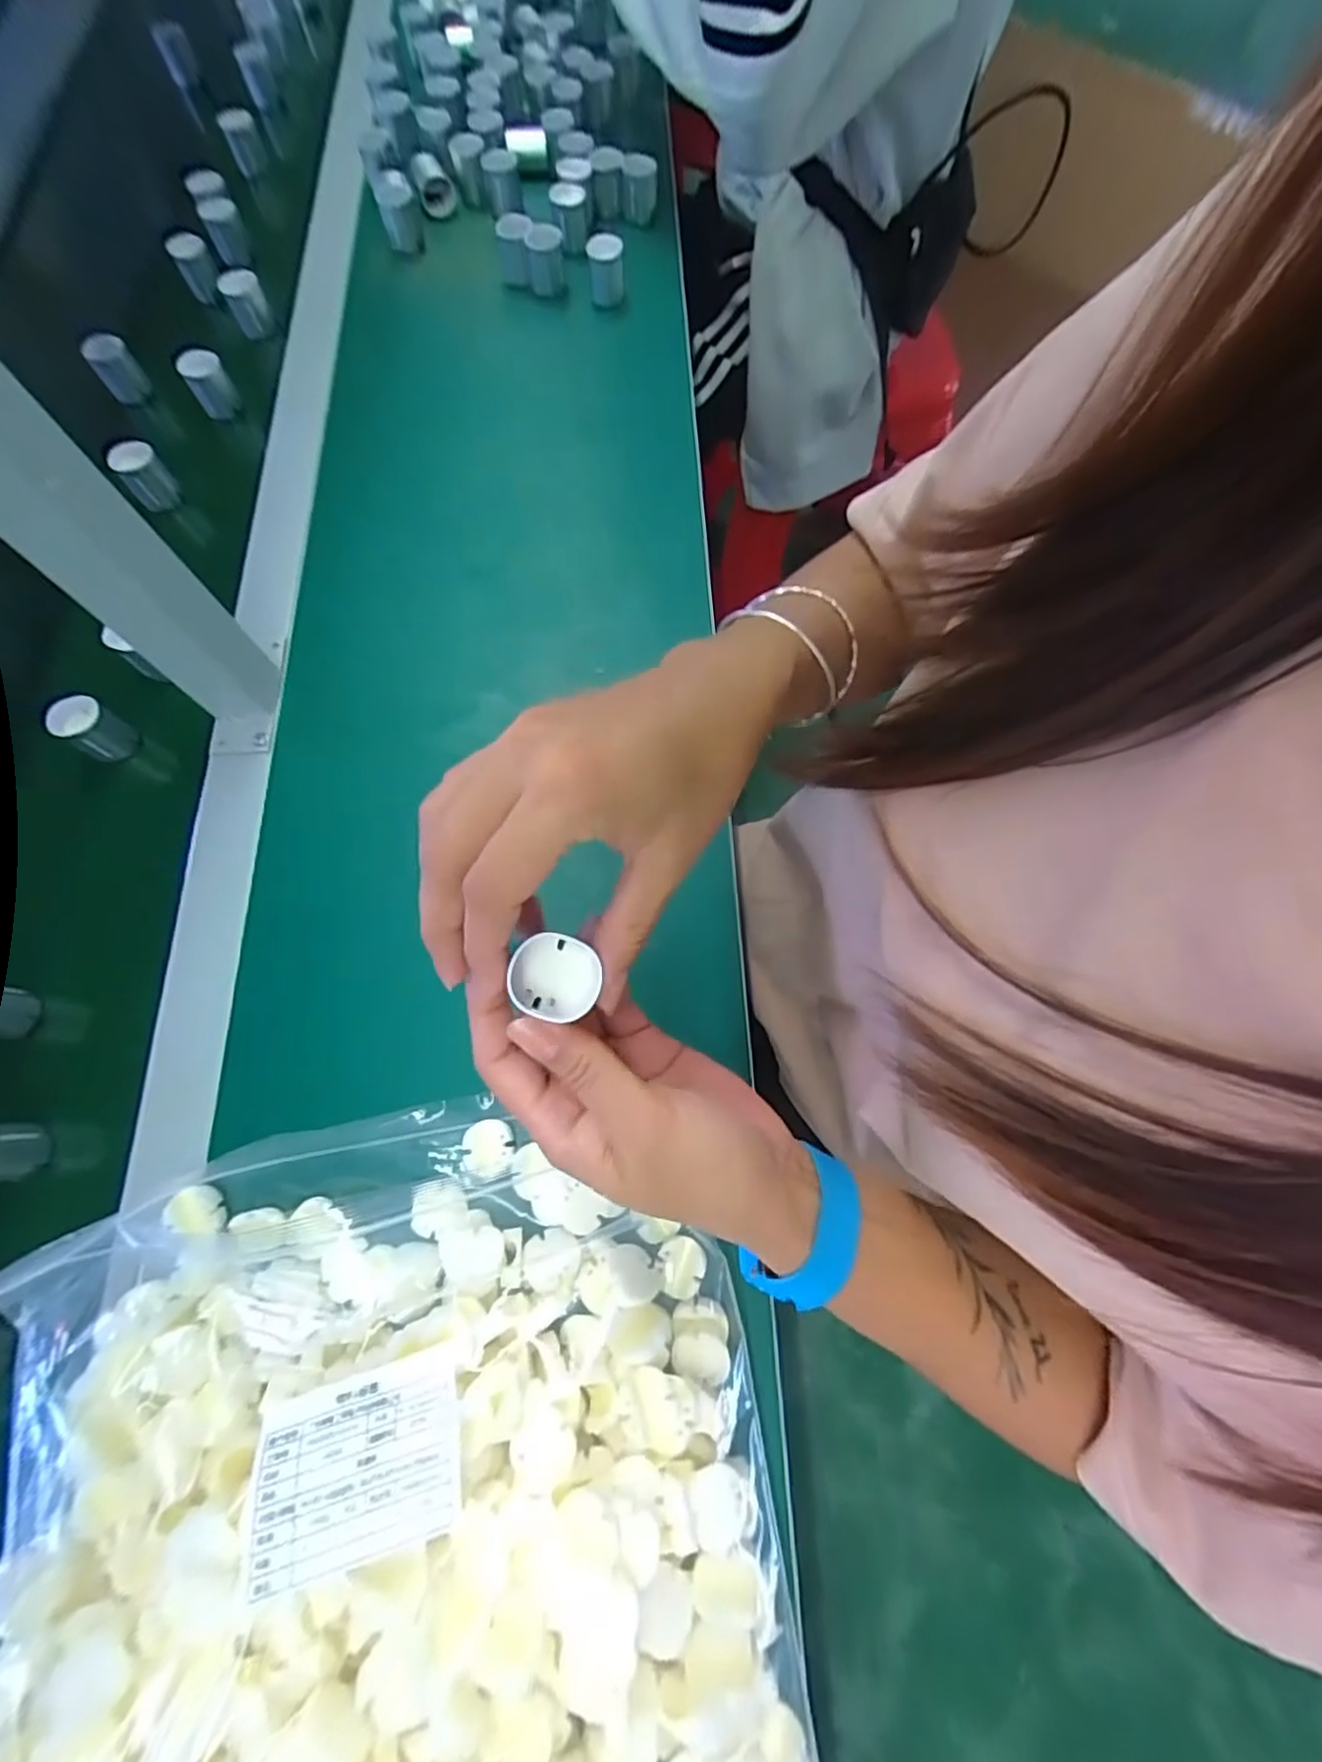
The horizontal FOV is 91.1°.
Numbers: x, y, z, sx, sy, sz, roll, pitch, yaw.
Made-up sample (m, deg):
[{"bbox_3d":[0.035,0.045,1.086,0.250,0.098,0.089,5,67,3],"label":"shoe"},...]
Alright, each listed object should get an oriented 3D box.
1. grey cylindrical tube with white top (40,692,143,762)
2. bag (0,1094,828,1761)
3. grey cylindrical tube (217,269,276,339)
[{"bbox_3d":[-0.371,-0.099,0.424,0.028,0.038,0.032,33,72,9],"label":"grey cylindrical tube with white top"},{"bbox_3d":[-0.089,0.326,0.238,0.310,0.081,0.456,-14,71,-8],"label":"bag"},{"bbox_3d":[-0.356,-0.496,0.557,0.031,0.037,0.036,-23,73,-11],"label":"grey cylindrical tube"}]

